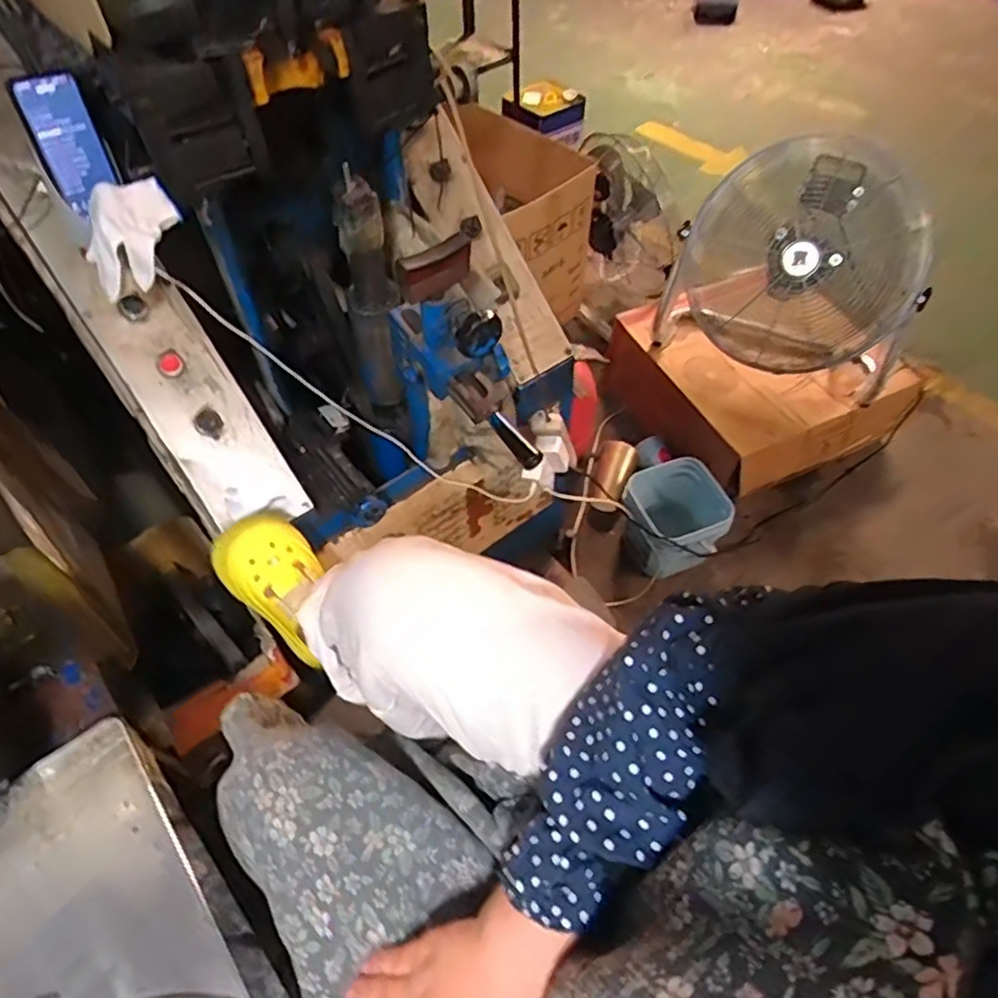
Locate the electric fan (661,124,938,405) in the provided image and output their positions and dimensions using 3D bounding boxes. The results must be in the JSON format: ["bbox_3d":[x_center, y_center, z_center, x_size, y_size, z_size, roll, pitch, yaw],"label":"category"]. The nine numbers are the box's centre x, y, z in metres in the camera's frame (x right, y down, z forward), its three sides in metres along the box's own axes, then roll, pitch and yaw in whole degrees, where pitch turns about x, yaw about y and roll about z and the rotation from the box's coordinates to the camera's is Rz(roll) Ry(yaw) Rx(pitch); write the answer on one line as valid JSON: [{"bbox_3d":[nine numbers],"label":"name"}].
[{"bbox_3d":[0.717,-0.528,1.518,0.592,0.570,0.330,1,53,4],"label":"electric fan"}]

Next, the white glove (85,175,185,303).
[{"bbox_3d":[-0.403,-0.286,0.719,0.112,0.103,0.060,-22,55,-14],"label":"white glove"}]

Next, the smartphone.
[{"bbox_3d":[-0.504,-0.420,0.771,0.012,0.139,0.073,26,51,32],"label":"smartphone"}]

